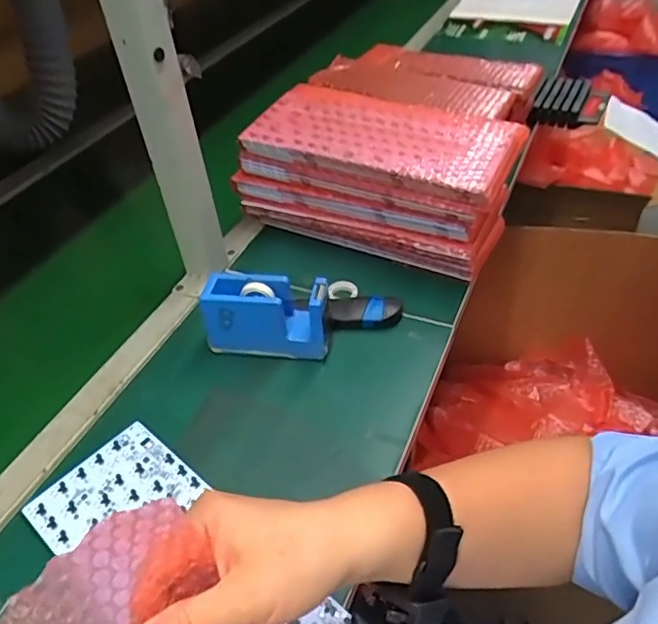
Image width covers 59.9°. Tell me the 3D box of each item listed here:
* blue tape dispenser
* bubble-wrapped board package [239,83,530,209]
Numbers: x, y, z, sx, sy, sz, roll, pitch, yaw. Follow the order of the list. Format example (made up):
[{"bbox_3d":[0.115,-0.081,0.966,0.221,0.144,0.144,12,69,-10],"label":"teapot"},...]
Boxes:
[{"bbox_3d":[-0.065,0.006,0.612,0.130,0.083,0.050,3,44,9],"label":"blue tape dispenser"},{"bbox_3d":[0.065,-0.213,0.696,0.312,0.039,0.142,17,47,22],"label":"bubble-wrapped board package"}]

